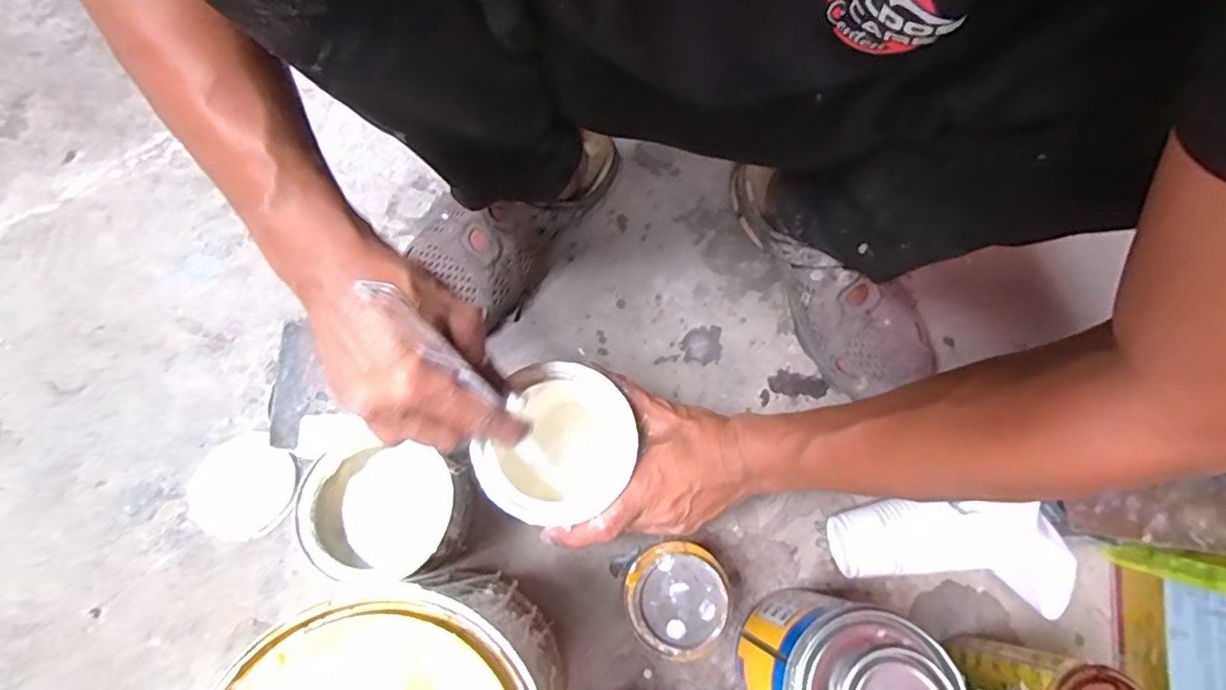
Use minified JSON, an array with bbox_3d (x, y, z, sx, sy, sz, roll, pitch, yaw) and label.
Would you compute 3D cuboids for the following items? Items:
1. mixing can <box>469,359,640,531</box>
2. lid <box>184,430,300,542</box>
[{"bbox_3d":[-0.035,0.078,0.420,0.091,0.099,0.105,21,71,5],"label":"mixing can"},{"bbox_3d":[-0.307,0.117,0.476,0.085,0.009,0.084,1,71,-2],"label":"lid"}]

